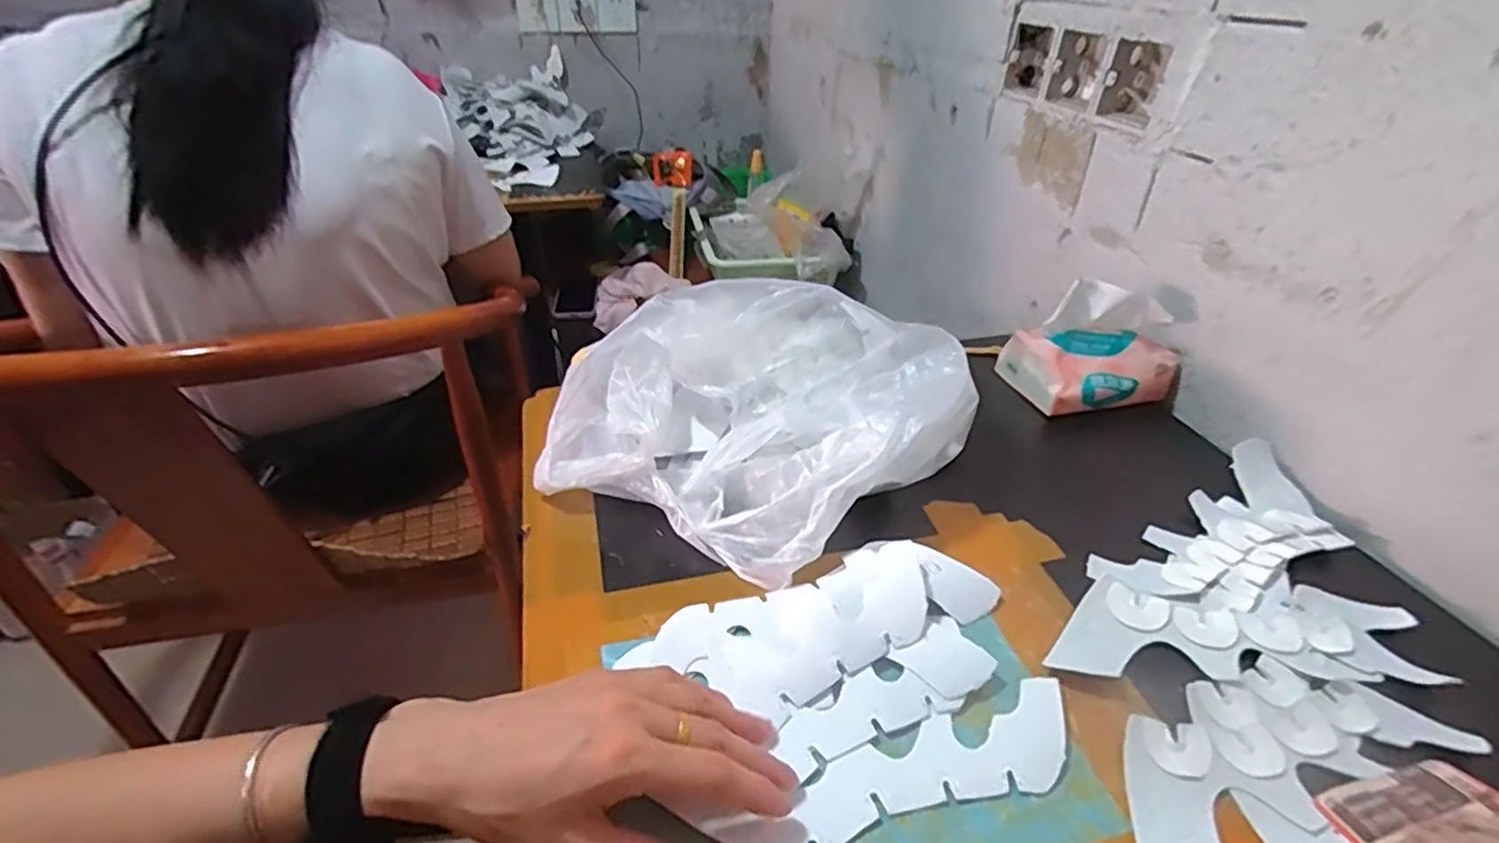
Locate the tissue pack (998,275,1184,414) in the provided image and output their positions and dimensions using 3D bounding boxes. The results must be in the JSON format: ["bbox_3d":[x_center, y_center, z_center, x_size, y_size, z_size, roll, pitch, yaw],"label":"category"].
[{"bbox_3d":[0.327,-0.076,0.644,0.136,0.099,0.096,-7,35,-13],"label":"tissue pack"}]

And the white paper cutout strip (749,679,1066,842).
[{"bbox_3d":[0.088,0.183,0.346,0.191,0.004,0.048,-12,40,-18],"label":"white paper cutout strip"}]

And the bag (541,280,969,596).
[{"bbox_3d":[0.014,-0.018,0.536,0.263,0.113,0.284,23,39,28],"label":"bag"}]

